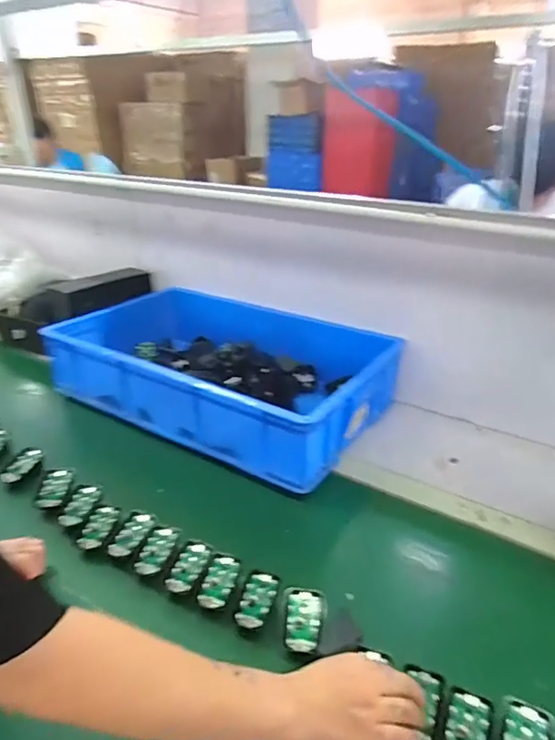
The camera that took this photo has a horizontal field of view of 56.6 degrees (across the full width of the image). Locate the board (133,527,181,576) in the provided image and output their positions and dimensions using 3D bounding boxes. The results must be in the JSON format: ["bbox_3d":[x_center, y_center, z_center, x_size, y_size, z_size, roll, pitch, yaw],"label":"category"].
[{"bbox_3d":[-0.165,0.247,0.707,0.046,0.008,0.072,6,44,17],"label":"board"}]

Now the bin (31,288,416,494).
[{"bbox_3d":[-0.123,-0.005,1.085,0.672,0.149,0.405,16,30,29],"label":"bin"}]

